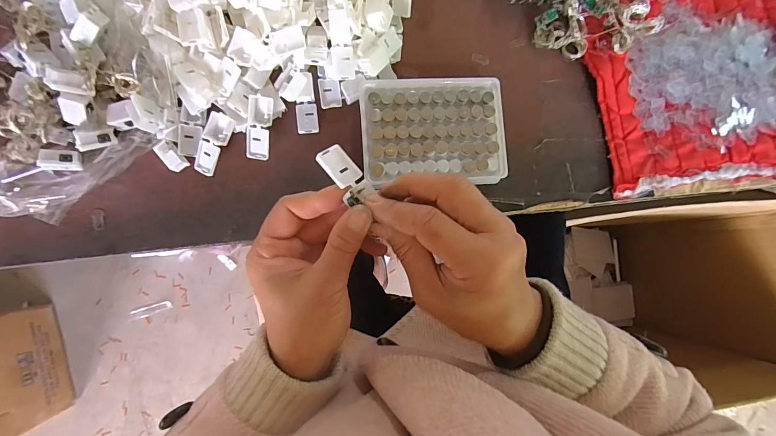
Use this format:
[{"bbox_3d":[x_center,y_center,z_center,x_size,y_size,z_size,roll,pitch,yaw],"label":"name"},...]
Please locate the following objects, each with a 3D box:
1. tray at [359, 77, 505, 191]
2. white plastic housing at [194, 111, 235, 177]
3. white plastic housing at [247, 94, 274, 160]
[{"bbox_3d":[0.041,-0.081,0.340,0.128,0.030,0.095,-3,85,-6],"label":"tray"},{"bbox_3d":[-0.155,-0.065,0.323,0.021,0.009,0.055,26,99,-3],"label":"white plastic housing"},{"bbox_3d":[-0.116,-0.081,0.329,0.020,0.010,0.055,7,100,-5],"label":"white plastic housing"}]

